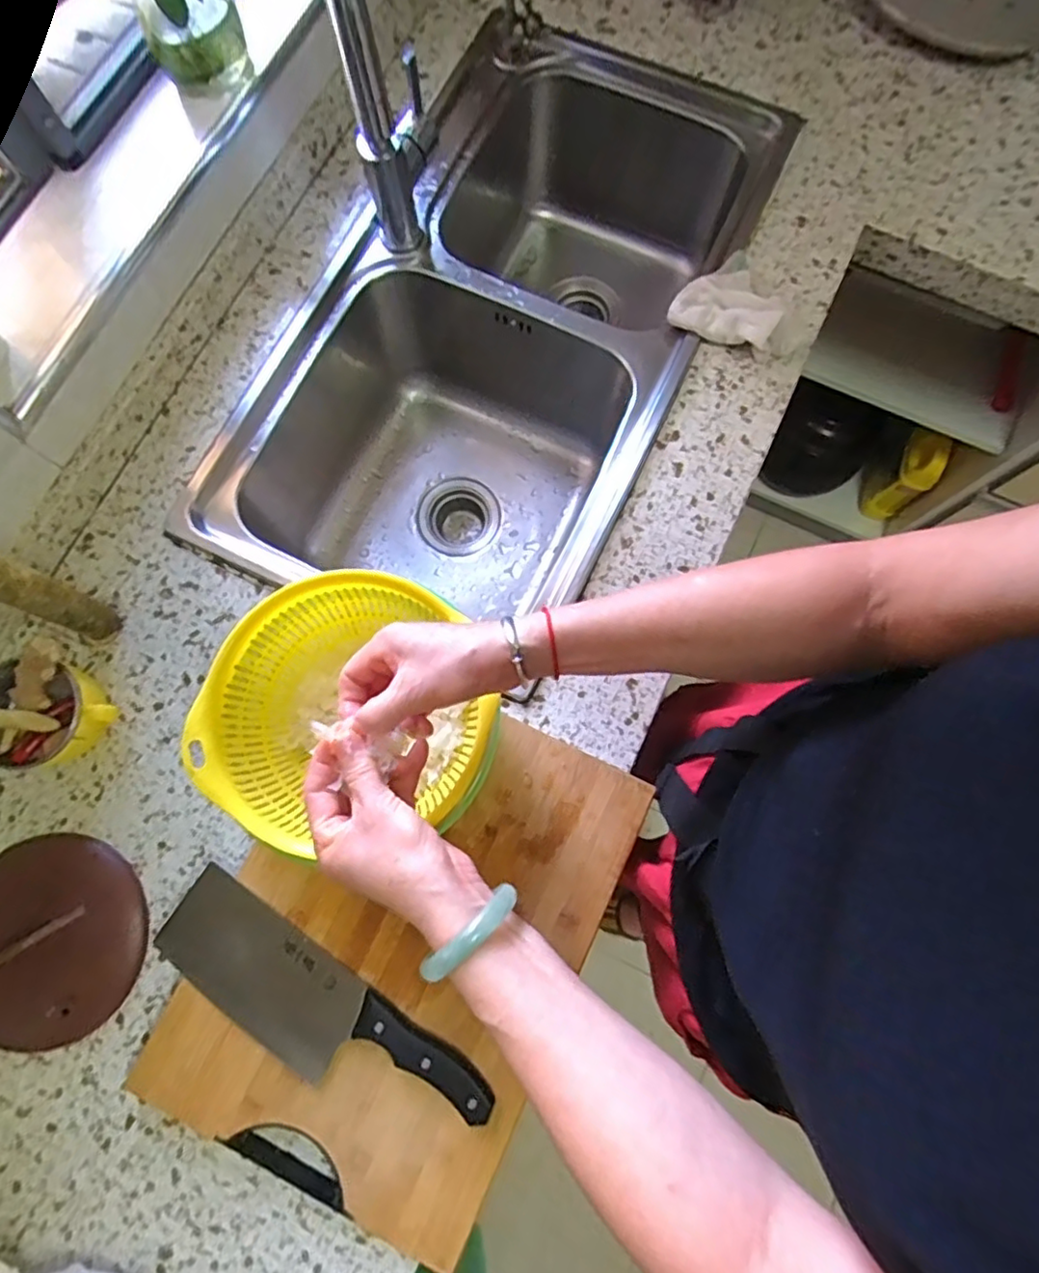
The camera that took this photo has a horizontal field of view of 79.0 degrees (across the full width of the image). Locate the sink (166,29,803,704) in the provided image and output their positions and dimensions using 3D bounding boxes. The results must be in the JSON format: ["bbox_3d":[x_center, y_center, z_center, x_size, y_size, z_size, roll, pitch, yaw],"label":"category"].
[{"bbox_3d":[-0.017,-0.324,0.785,0.405,0.237,0.728,25,79,6],"label":"sink"}]

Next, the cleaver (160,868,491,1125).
[{"bbox_3d":[-0.163,0.301,0.500,0.290,0.020,0.084,33,80,7],"label":"cleaver"}]

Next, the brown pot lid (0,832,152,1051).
[{"bbox_3d":[-0.408,0.253,0.528,0.171,0.028,0.160,0,78,0],"label":"brown pot lid"}]

